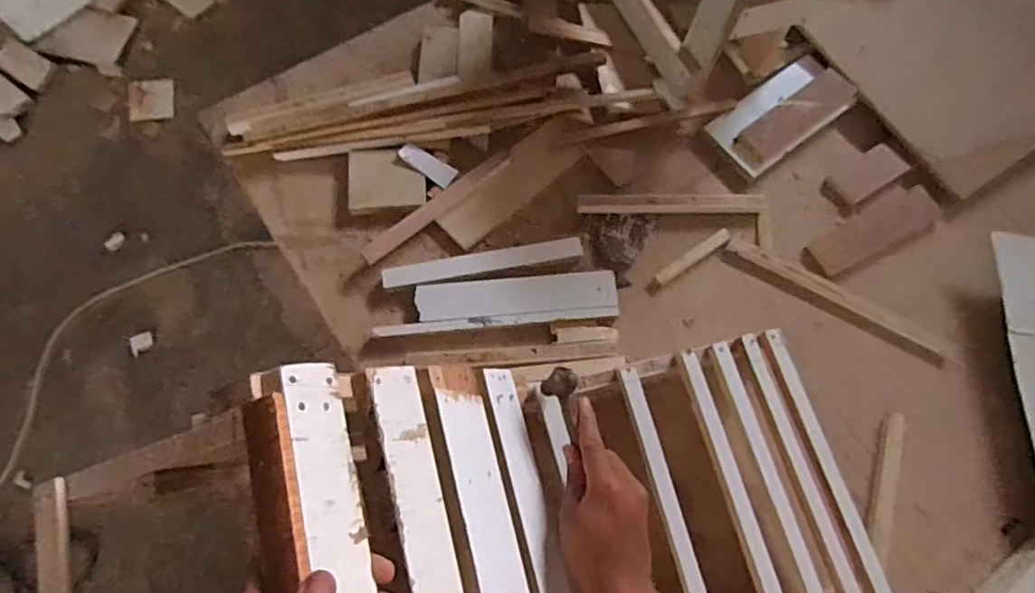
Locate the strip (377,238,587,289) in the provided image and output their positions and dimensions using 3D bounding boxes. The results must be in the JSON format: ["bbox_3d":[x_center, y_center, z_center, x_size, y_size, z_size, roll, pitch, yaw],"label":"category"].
[{"bbox_3d":[-0.042,-0.042,0.716,0.246,0.011,0.026,-10,87,-6],"label":"strip"}]

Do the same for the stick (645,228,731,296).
[{"bbox_3d":[0.221,-0.046,0.750,0.139,0.008,0.018,-34,72,-12],"label":"stick"}]

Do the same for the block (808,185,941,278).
[{"bbox_3d":[0.474,-0.086,0.775,0.190,0.023,0.063,-28,72,-13],"label":"block"}]

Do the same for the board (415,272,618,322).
[{"bbox_3d":[-0.001,0.001,0.718,0.244,0.020,0.044,-6,69,-2],"label":"board"}]

